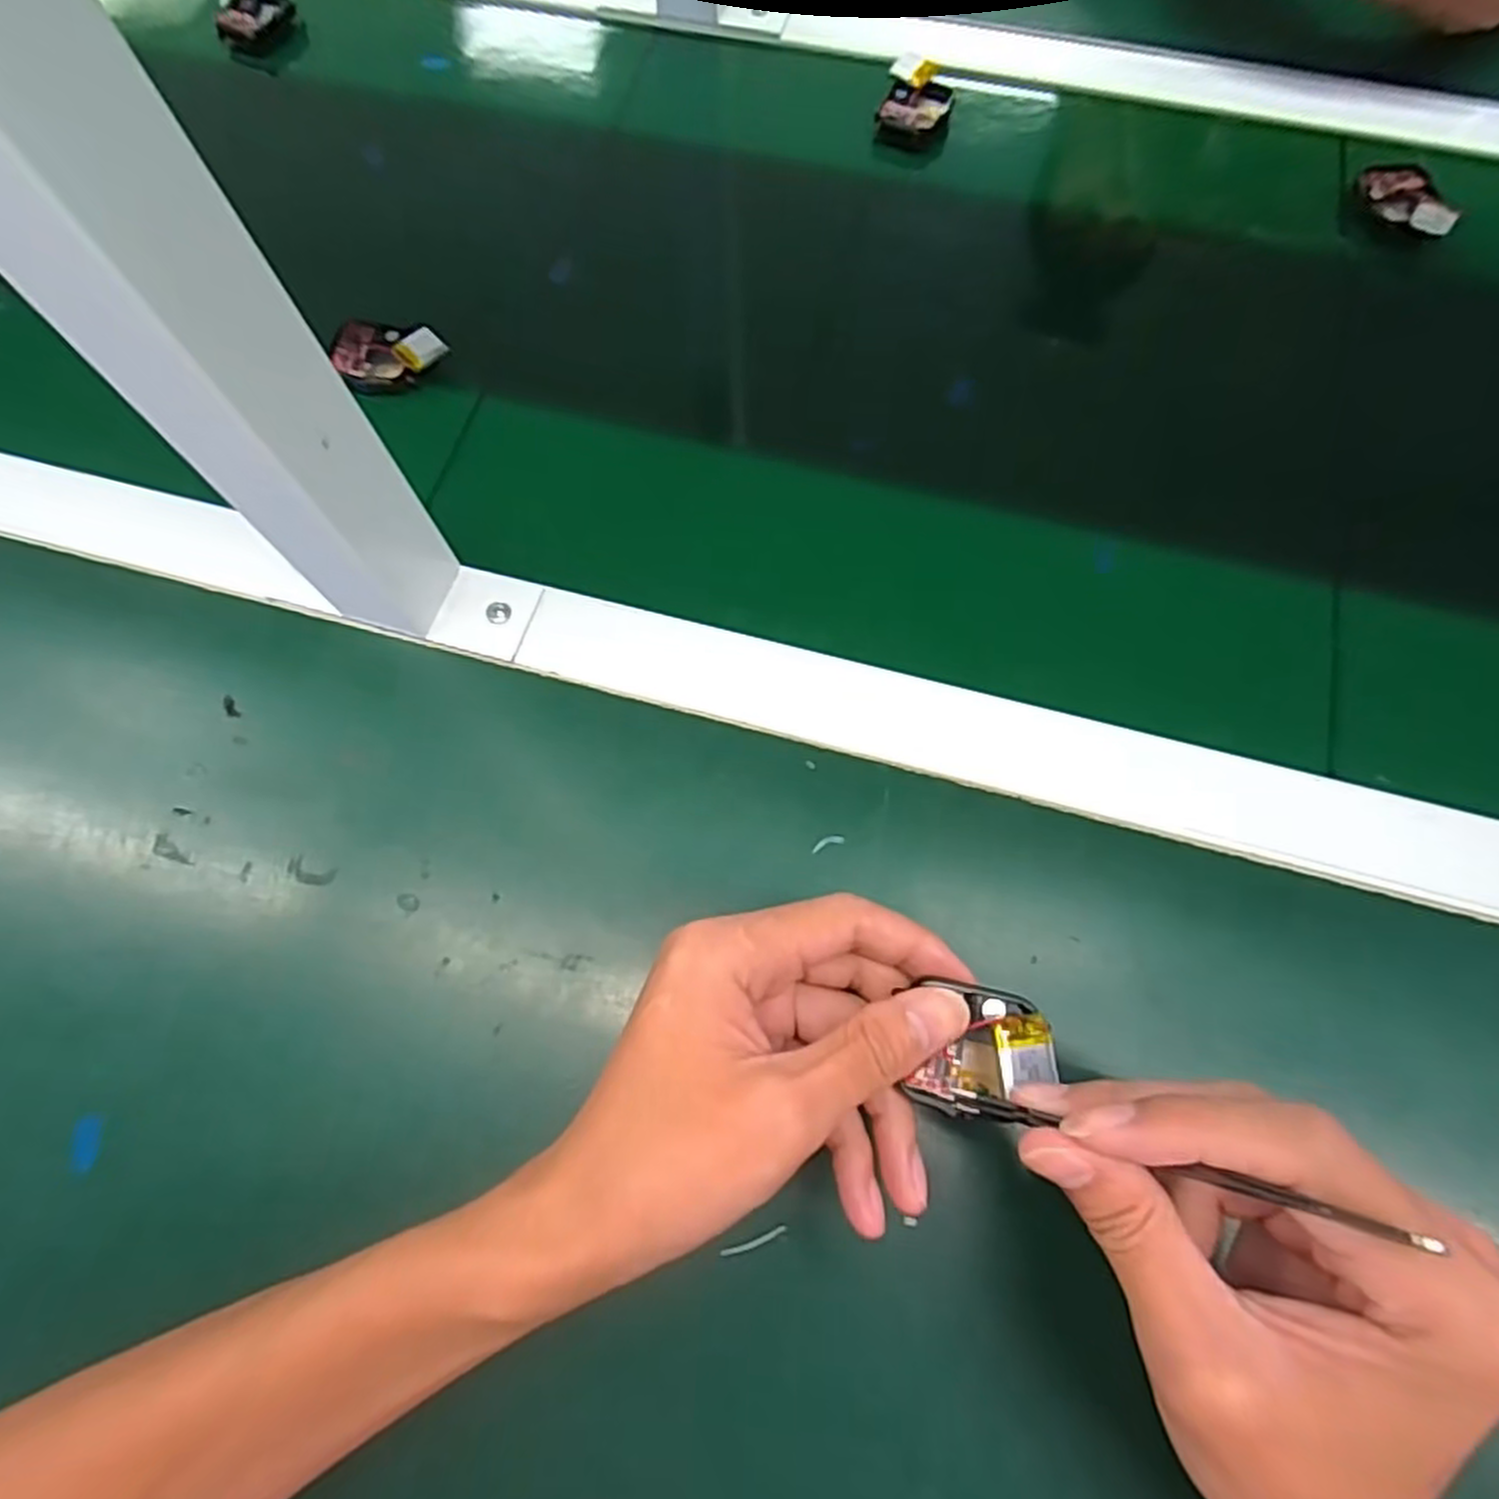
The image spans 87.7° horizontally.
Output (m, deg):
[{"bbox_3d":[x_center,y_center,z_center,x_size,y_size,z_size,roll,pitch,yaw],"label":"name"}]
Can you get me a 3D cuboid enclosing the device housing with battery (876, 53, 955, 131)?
[{"bbox_3d":[0.098,-0.377,0.454,0.039,0.022,0.049,15,71,6],"label":"device housing with battery"}]

